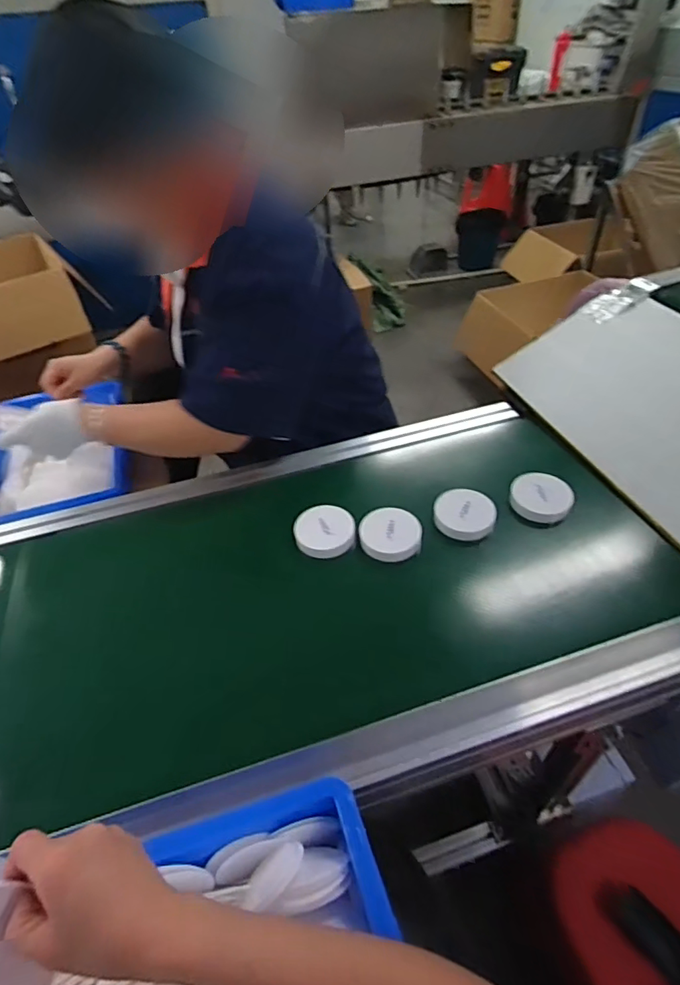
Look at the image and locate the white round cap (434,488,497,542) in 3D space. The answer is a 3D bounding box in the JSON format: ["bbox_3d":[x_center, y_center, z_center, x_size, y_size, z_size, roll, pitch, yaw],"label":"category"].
[{"bbox_3d":[0.164,0.029,0.680,0.077,0.023,0.069,6,45,12],"label":"white round cap"}]

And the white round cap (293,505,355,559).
[{"bbox_3d":[-0.019,0.051,0.676,0.076,0.013,0.078,-3,44,3],"label":"white round cap"}]

